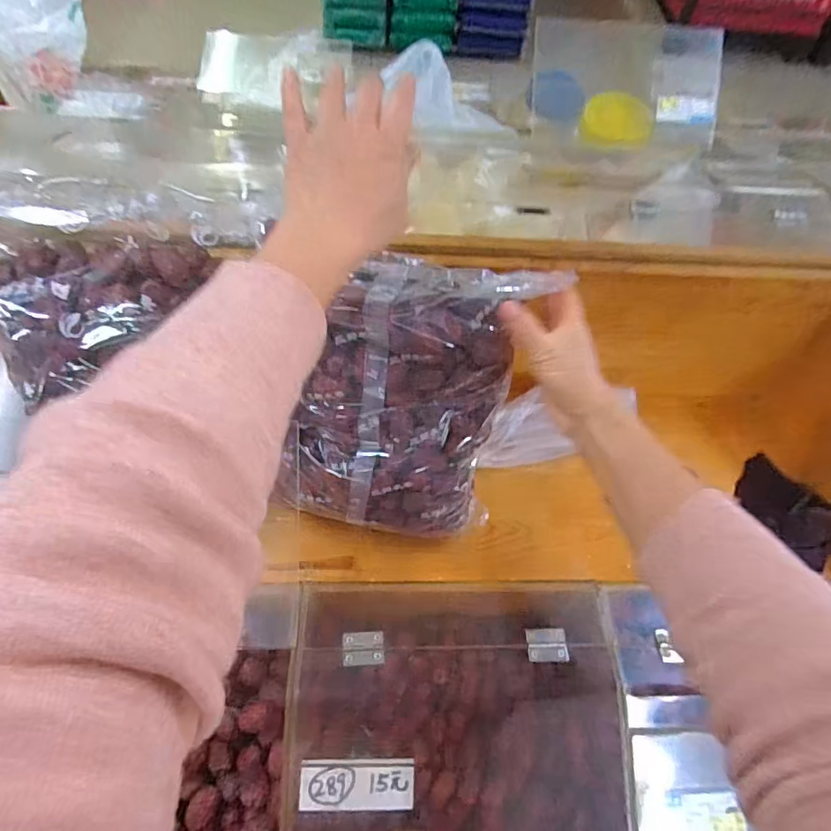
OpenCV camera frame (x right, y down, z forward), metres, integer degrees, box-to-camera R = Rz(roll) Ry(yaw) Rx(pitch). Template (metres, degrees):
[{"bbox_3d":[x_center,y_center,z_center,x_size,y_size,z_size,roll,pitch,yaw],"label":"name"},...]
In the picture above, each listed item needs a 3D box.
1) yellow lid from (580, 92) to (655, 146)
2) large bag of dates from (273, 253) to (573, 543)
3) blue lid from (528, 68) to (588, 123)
[{"bbox_3d":[0.332,-0.486,0.845,0.114,0.074,0.010,19,28,24],"label":"yellow lid"},{"bbox_3d":[-0.012,-0.007,0.480,0.207,0.265,0.081,8,26,-12],"label":"large bag of dates"},{"bbox_3d":[0.257,-0.583,0.941,0.104,0.009,0.101,18,82,16],"label":"blue lid"}]

